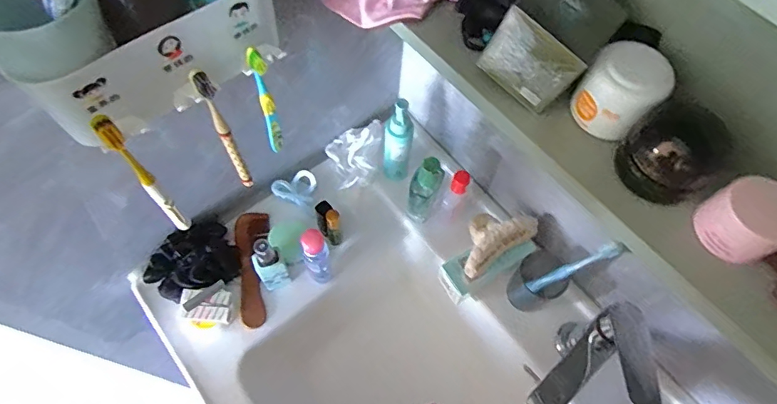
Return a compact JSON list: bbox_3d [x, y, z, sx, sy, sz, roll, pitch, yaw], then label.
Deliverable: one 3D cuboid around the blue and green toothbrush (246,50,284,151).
[{"bbox_3d":[-0.115,-0.090,0.458,0.015,0.146,0.013,-29,68,-16],"label":"blue and green toothbrush"}]

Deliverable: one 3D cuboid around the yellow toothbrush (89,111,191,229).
[{"bbox_3d":[-0.215,-0.018,0.427,0.014,0.174,0.015,-35,69,-18],"label":"yellow toothbrush"}]

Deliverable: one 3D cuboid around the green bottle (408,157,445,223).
[{"bbox_3d":[0.051,-0.021,0.655,0.038,0.143,0.038,17,64,6],"label":"green bottle"}]

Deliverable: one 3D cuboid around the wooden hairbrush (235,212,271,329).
[{"bbox_3d":[-0.194,0.091,0.675,0.047,0.019,0.168,-6,63,-5],"label":"wooden hairbrush"}]

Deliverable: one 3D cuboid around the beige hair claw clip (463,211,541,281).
[{"bbox_3d":[0.138,0.045,0.644,0.115,0.034,0.063,-31,68,-17],"label":"beige hair claw clip"}]

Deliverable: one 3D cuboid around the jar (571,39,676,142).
[{"bbox_3d":[0.180,-0.085,0.368,0.053,0.052,0.050,1,63,-2],"label":"jar"}]

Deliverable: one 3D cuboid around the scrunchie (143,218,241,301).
[{"bbox_3d":[-0.268,0.083,0.658,0.092,0.045,0.117,39,68,16],"label":"scrunchie"}]

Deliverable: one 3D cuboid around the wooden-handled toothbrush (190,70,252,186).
[{"bbox_3d":[-0.153,-0.063,0.451,0.014,0.177,0.011,-19,65,-12],"label":"wooden-handled toothbrush"}]

